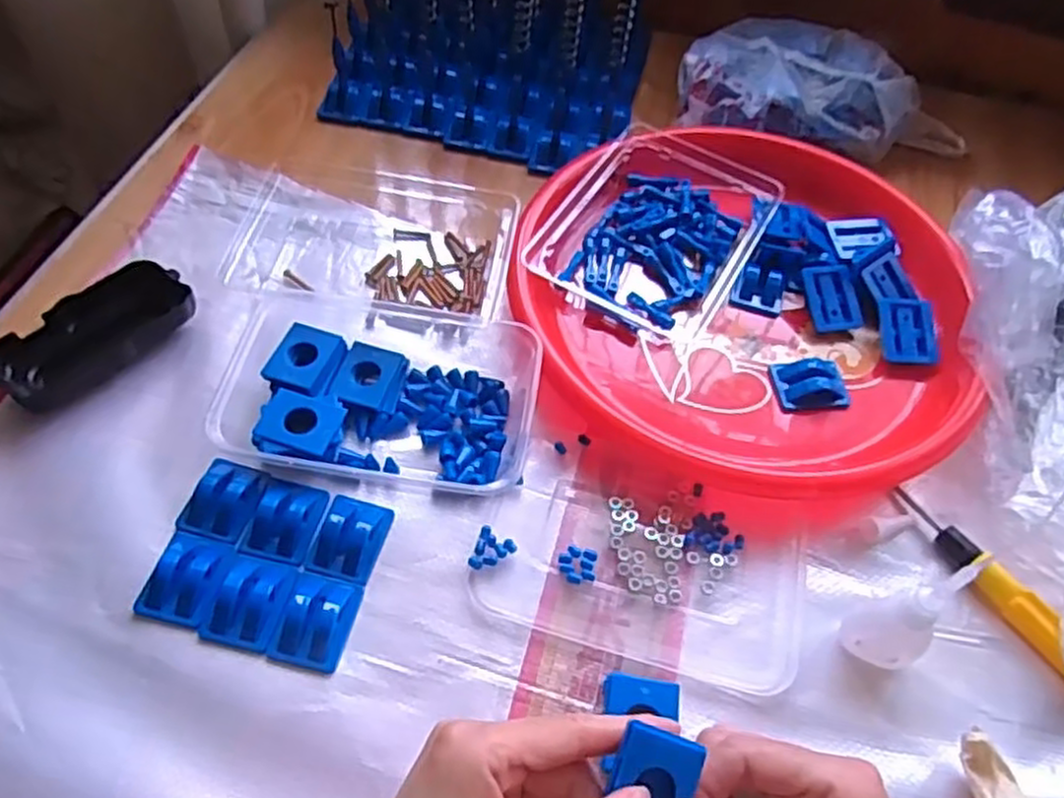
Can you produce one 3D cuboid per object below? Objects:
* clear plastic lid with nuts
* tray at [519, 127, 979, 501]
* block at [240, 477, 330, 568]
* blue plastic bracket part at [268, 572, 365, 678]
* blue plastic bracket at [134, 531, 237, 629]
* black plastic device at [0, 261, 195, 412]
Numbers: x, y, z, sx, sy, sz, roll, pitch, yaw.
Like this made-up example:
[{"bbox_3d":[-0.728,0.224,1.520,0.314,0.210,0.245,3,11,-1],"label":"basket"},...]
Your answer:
[{"bbox_3d":[0.058,0.087,0.394,0.164,0.006,0.093,15,56,5],"label":"clear plastic lid with nuts"},{"bbox_3d":[0.135,-0.070,0.487,0.280,0.034,0.264,2,56,-3],"label":"tray"},{"bbox_3d":[-0.128,0.062,0.394,0.035,0.014,0.045,11,56,3],"label":"block"},{"bbox_3d":[-0.104,0.106,0.366,0.033,0.012,0.044,12,56,3],"label":"blue plastic bracket part"},{"bbox_3d":[-0.169,0.086,0.370,0.036,0.010,0.042,14,56,4],"label":"blue plastic bracket"},{"bbox_3d":[-0.254,-0.038,0.442,0.056,0.024,0.107,39,61,20],"label":"black plastic device"}]

